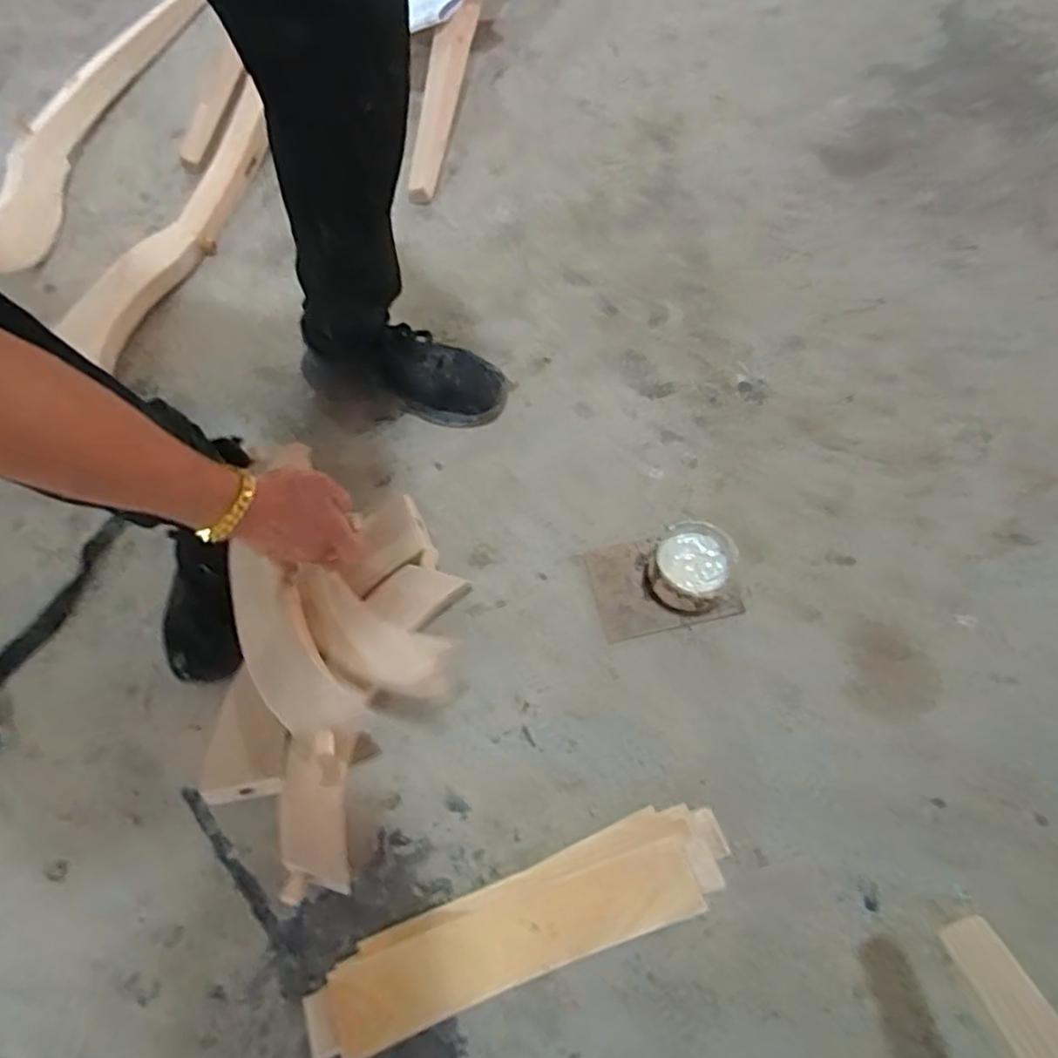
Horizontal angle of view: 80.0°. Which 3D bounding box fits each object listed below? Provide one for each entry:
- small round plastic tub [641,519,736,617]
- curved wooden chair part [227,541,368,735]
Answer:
[{"bbox_3d":[0.165,0.042,0.643,0.088,0.049,0.086,23,69,13],"label":"small round plastic tub"},{"bbox_3d":[-0.222,0.102,0.570,0.068,0.041,0.207,-34,60,-13],"label":"curved wooden chair part"}]

